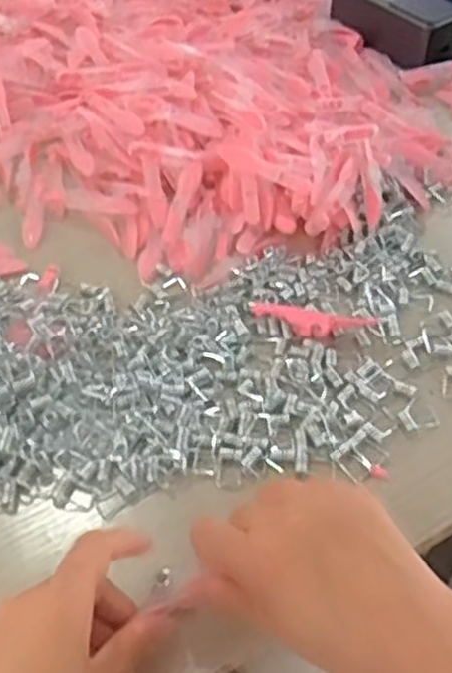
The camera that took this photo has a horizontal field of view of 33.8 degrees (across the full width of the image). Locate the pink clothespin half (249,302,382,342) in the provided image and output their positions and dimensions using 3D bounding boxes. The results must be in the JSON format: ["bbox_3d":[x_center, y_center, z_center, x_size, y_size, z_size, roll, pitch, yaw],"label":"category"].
[{"bbox_3d":[0.056,-0.010,0.474,0.080,0.007,0.025,4,49,4],"label":"pink clothespin half"}]

